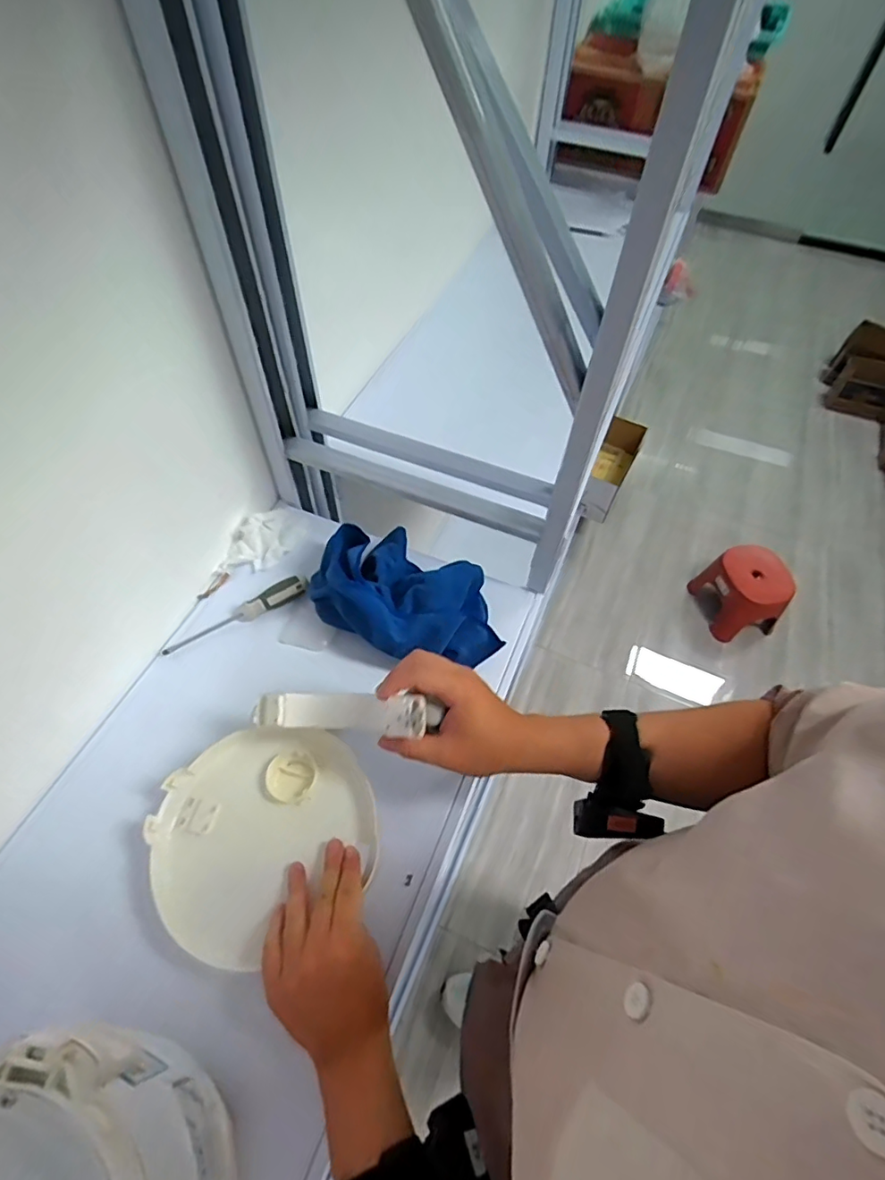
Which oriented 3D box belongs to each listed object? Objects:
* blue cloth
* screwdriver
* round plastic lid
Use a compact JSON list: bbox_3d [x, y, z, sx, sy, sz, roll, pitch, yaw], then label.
[{"bbox_3d":[-0.036,0.001,0.658,0.234,0.085,0.154,27,59,15],"label":"blue cloth"},{"bbox_3d":[-0.253,0.027,0.679,0.183,0.029,0.026,-25,60,-18],"label":"screwdriver"},{"bbox_3d":[-0.172,0.223,0.522,0.199,0.031,0.187,1,56,-2],"label":"round plastic lid"}]

